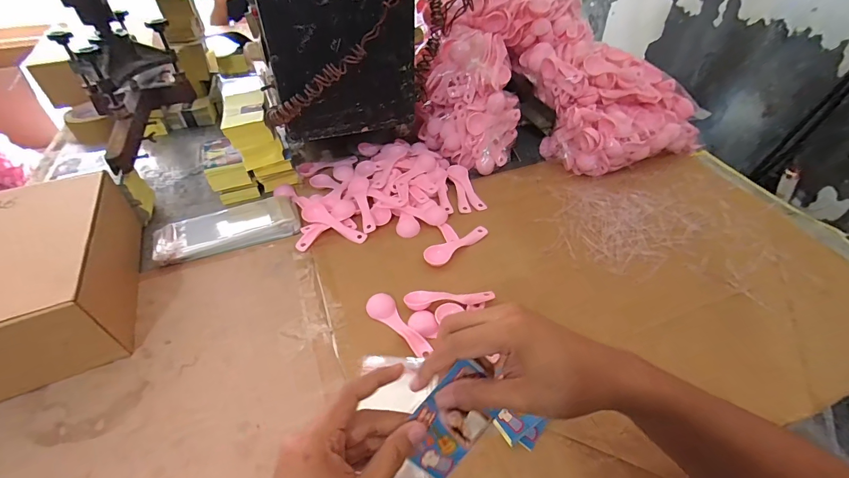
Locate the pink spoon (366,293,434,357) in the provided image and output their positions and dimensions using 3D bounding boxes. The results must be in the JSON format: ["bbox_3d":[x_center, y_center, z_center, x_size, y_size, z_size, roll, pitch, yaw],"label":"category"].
[{"bbox_3d":[-0.030,0.101,0.453,0.032,0.010,0.102,-33,53,-29],"label":"pink spoon"}]

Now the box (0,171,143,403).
[{"bbox_3d":[-0.492,0.056,0.427,0.252,0.112,0.262,-19,47,-18],"label":"box"}]

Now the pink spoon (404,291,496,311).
[{"bbox_3d":[0.032,0.076,0.476,0.111,0.019,0.024,-6,44,-6],"label":"pink spoon"}]

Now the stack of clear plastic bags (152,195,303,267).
[{"bbox_3d":[-0.296,-0.023,0.576,0.195,0.020,0.095,-16,46,-15],"label":"stack of clear plastic bags"}]

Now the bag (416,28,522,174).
[{"bbox_3d":[0.086,-0.245,0.670,0.138,0.202,0.152,-29,51,-26],"label":"bag"}]

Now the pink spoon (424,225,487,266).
[{"bbox_3d":[0.047,0.007,0.544,0.109,0.016,0.030,-31,52,-28],"label":"pink spoon"}]

